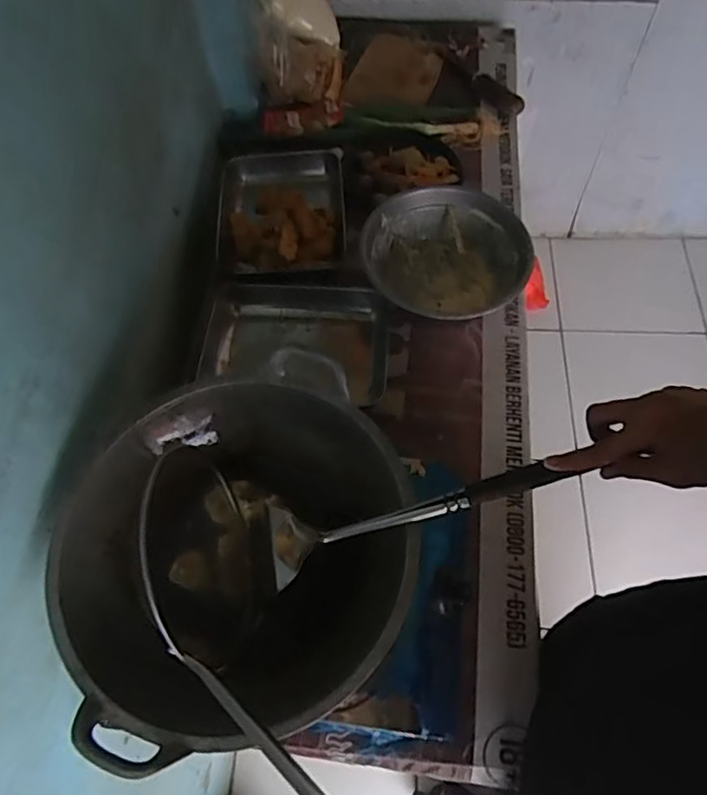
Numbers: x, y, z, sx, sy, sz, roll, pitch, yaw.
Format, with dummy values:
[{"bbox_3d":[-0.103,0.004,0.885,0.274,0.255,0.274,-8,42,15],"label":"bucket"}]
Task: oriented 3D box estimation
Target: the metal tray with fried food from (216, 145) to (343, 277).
[{"bbox_3d":[-0.120,-0.295,0.965,0.203,0.055,0.260,-2,62,1],"label":"metal tray with fried food"}]

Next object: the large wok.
[{"bbox_3d":[-0.108,0.143,0.563,0.324,0.109,0.310,-1,62,2],"label":"large wok"}]

